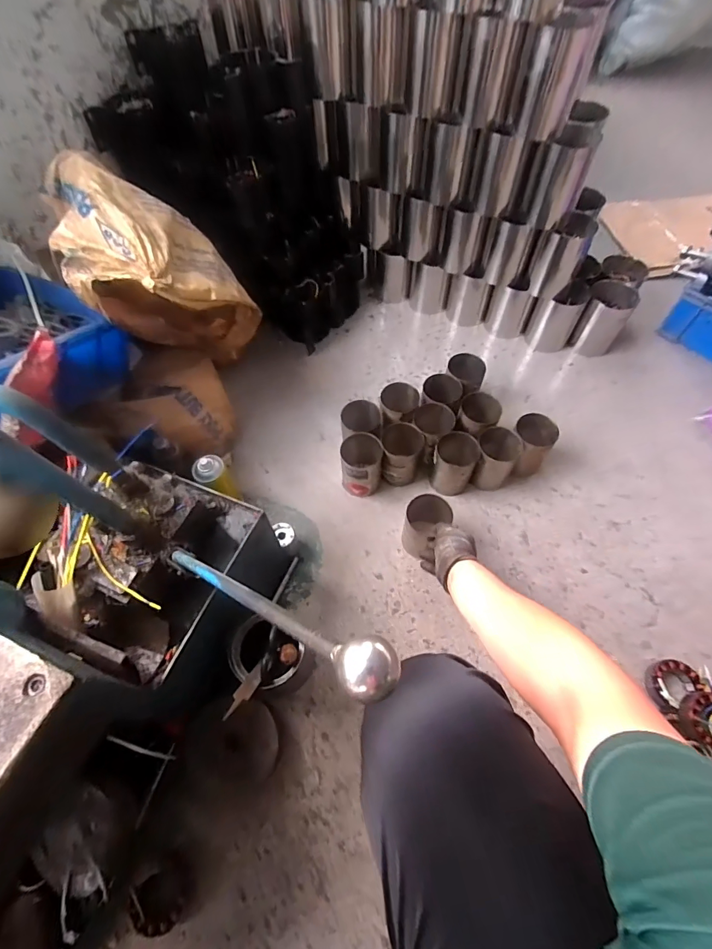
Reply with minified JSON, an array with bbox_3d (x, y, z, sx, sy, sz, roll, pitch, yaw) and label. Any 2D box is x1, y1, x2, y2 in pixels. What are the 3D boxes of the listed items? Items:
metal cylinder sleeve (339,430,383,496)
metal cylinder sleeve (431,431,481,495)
[{"bbox_3d":[0.012,-0.015,0.941,0.092,0.141,0.090,2,60,1],"label":"metal cylinder sleeve"},{"bbox_3d":[0.217,-0.025,0.950,0.094,0.118,0.098,0,60,0],"label":"metal cylinder sleeve"}]

